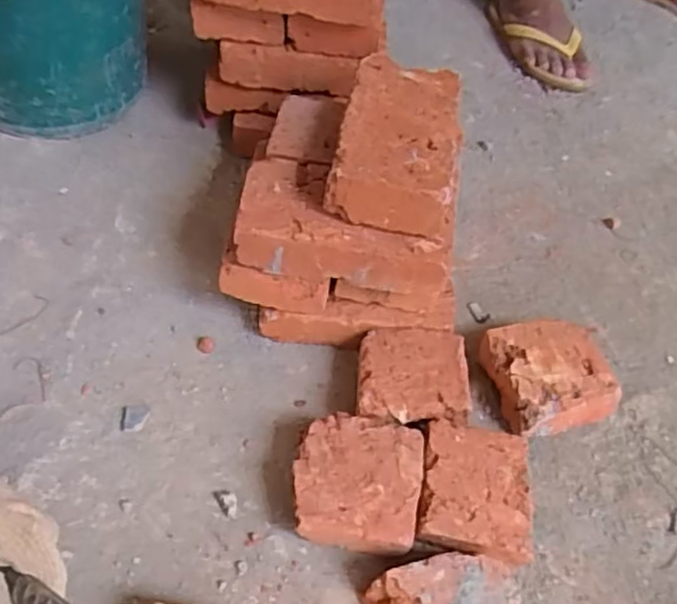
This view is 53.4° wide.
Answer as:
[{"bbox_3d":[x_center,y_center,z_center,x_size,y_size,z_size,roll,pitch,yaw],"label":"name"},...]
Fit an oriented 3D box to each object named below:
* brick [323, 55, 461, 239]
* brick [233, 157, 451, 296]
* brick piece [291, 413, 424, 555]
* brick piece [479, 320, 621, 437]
[{"bbox_3d":[0.060,-0.150,0.637,0.111,0.056,0.182,12,52,2],"label":"brick"},{"bbox_3d":[0.007,-0.069,0.640,0.198,0.052,0.099,12,52,3],"label":"brick"},{"bbox_3d":[0.014,0.162,0.591,0.107,0.055,0.111,3,52,-4],"label":"brick piece"},{"bbox_3d":[0.207,0.075,0.680,0.104,0.064,0.107,3,52,-4],"label":"brick piece"}]

